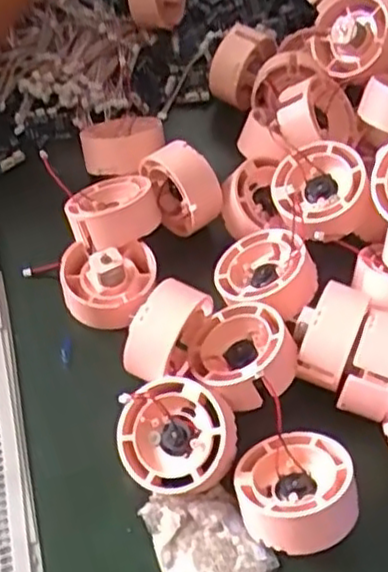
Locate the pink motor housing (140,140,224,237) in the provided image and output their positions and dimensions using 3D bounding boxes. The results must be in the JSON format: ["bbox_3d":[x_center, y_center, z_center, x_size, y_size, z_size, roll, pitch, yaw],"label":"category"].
[{"bbox_3d":[-0.008,-0.061,0.433,0.028,0.052,0.048,-30,60,-24],"label":"pink motor housing"}]

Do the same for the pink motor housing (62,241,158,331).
[{"bbox_3d":[-0.049,-0.004,0.408,0.052,0.027,0.048,2,52,-3],"label":"pink motor housing"}]

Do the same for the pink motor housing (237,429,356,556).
[{"bbox_3d":[0.048,0.097,0.335,0.053,0.025,0.053,-15,27,2],"label":"pink motor housing"}]

